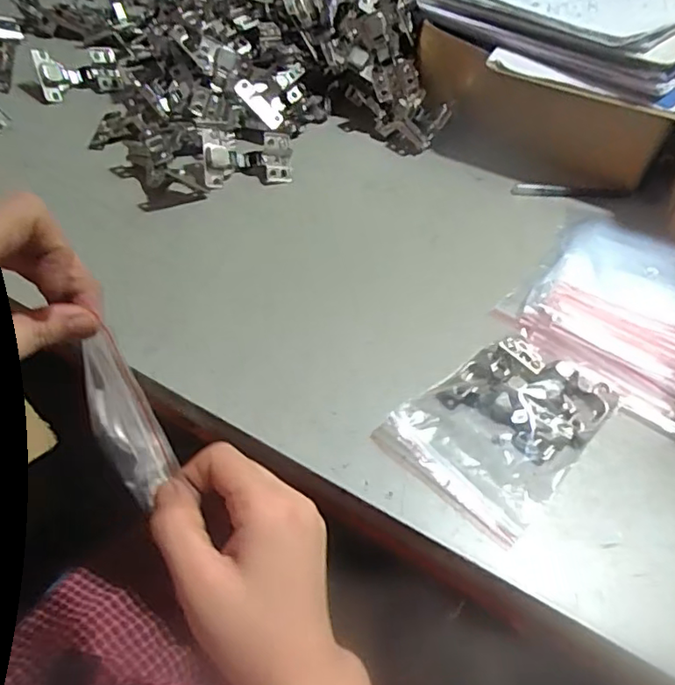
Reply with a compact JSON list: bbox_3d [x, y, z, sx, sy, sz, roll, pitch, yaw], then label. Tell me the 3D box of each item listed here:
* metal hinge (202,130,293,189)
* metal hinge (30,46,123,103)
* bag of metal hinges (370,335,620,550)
[{"bbox_3d":[-0.093,-0.189,0.605,0.093,0.036,0.046,-11,52,-14],"label":"metal hinge"},{"bbox_3d":[-0.298,-0.314,0.685,0.093,0.036,0.045,-17,54,-19],"label":"metal hinge"},{"bbox_3d":[0.122,0.053,0.431,0.112,0.026,0.155,37,56,23],"label":"bag of metal hinges"}]

